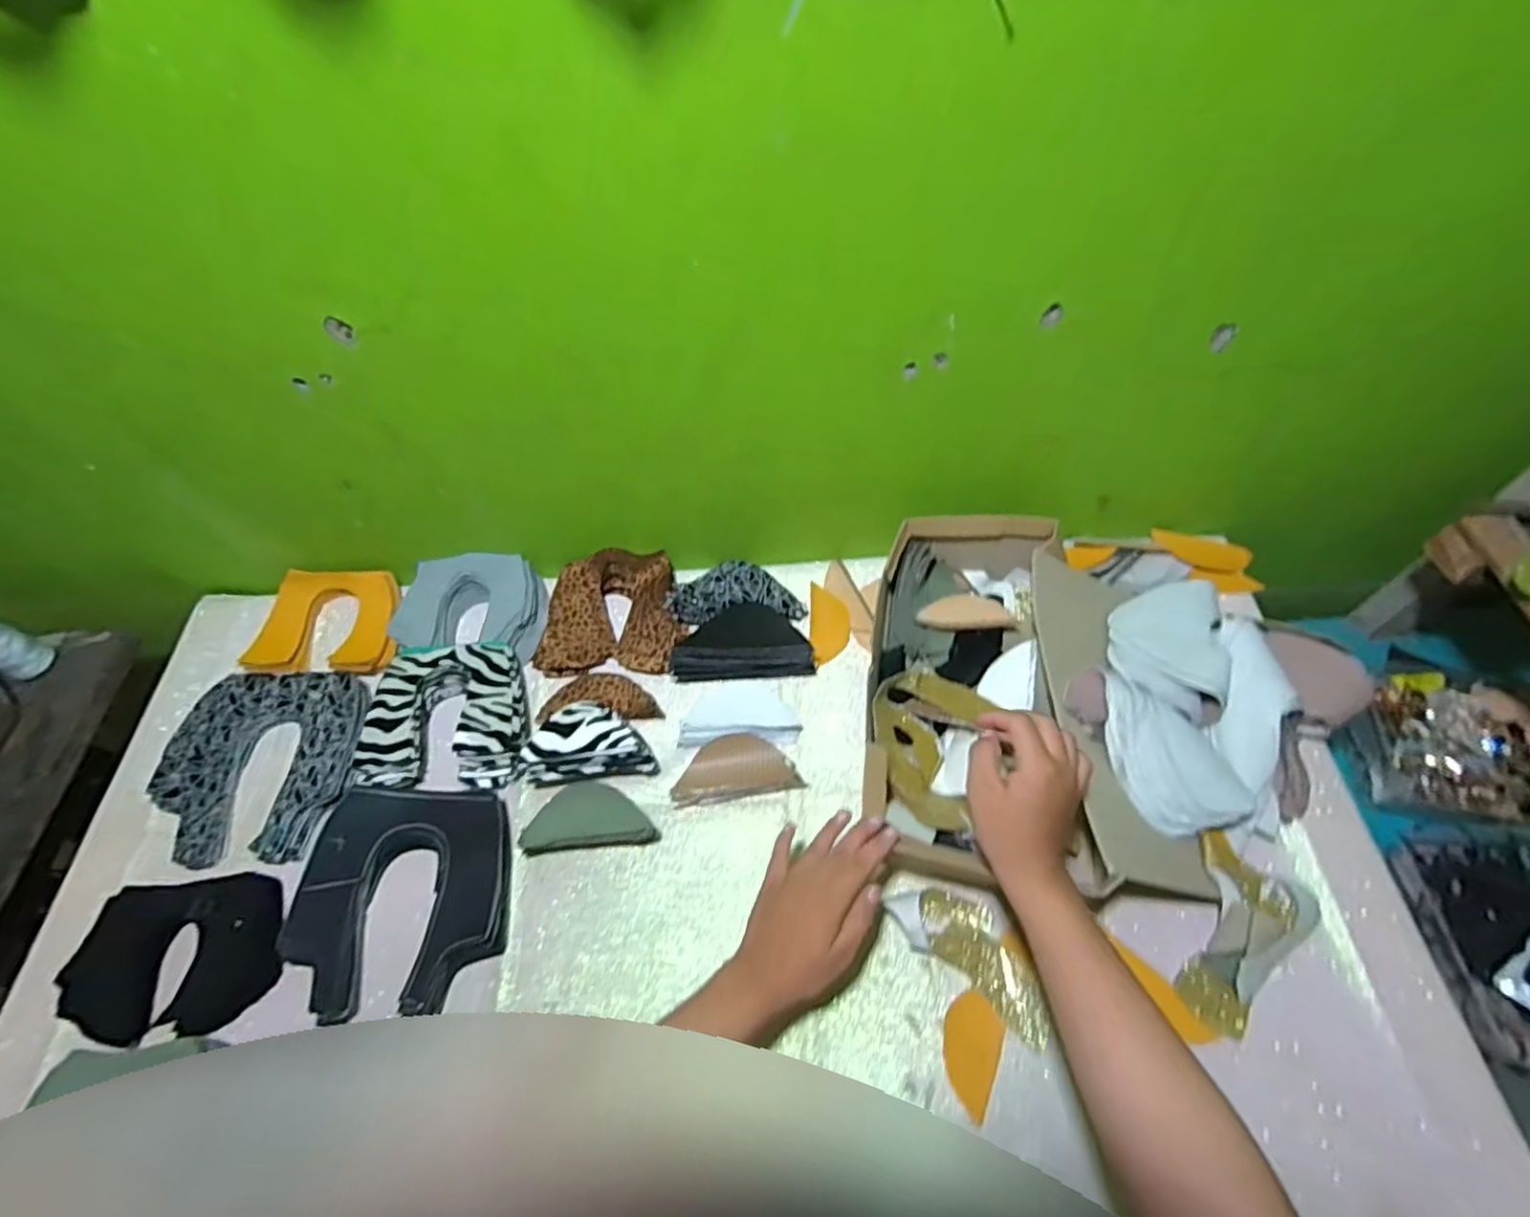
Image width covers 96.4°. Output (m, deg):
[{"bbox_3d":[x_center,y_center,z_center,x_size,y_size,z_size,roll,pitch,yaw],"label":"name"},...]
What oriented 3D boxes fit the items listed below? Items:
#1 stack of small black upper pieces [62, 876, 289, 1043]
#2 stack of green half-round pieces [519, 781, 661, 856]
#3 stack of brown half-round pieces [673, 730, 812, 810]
[{"bbox_3d":[-0.515,0.306,0.602,0.165,0.030,0.122,-6,66,-4],"label":"stack of small black upper pieces"},{"bbox_3d":[-0.166,0.197,0.640,0.125,0.045,0.055,-7,57,-1],"label":"stack of green half-round pieces"},{"bbox_3d":[-0.031,0.153,0.669,0.121,0.014,0.061,-10,57,-3],"label":"stack of brown half-round pieces"}]

